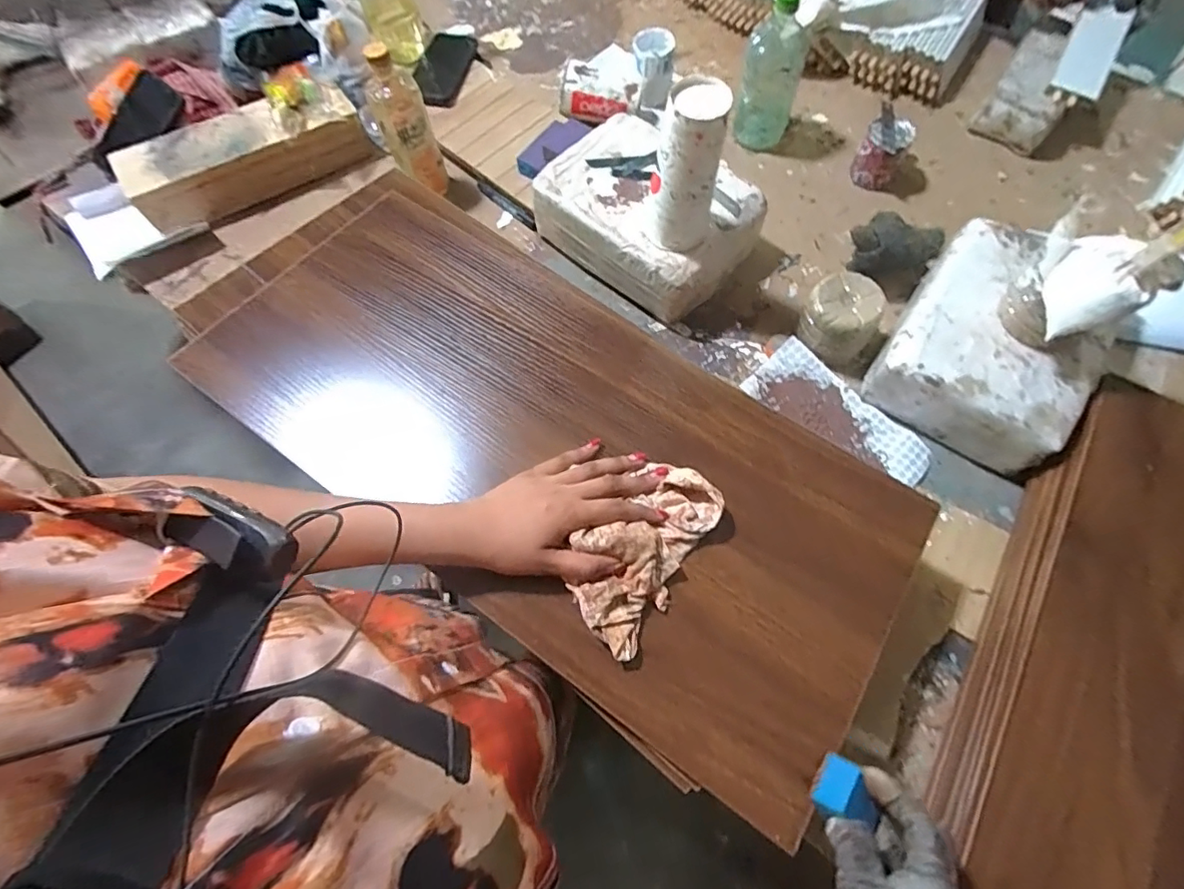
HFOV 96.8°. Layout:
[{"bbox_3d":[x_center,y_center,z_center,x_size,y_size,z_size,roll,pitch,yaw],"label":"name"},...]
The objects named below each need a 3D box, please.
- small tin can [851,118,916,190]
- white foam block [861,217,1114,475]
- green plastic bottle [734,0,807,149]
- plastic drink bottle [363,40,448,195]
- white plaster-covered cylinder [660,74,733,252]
[{"bbox_3d":[0.424,-0.424,0.778,0.059,0.083,0.056,-1,69,2],"label":"small tin can"},{"bbox_3d":[0.490,-0.128,0.653,0.204,0.108,0.267,34,74,13],"label":"white foam block"},{"bbox_3d":[0.263,-0.546,0.768,0.085,0.203,0.088,15,70,7],"label":"green plastic bottle"},{"bbox_3d":[-0.262,-0.444,0.738,0.069,0.204,0.060,-25,64,-7],"label":"plastic drink bottle"},{"bbox_3d":[0.107,-0.302,0.595,0.067,0.175,0.070,6,69,4],"label":"white plaster-covered cylinder"}]

